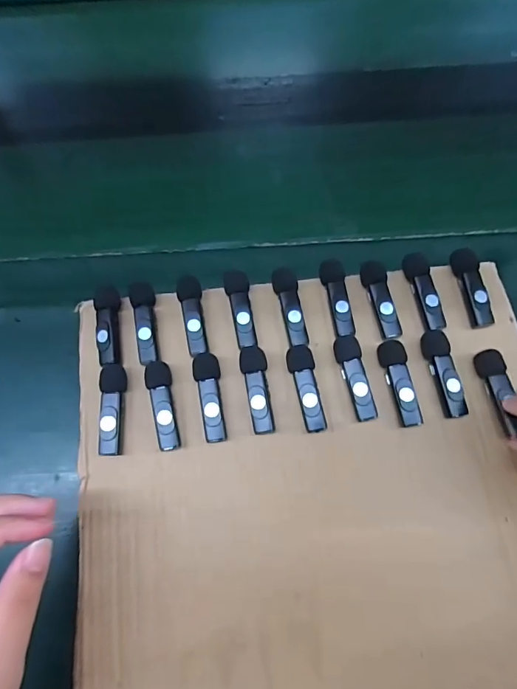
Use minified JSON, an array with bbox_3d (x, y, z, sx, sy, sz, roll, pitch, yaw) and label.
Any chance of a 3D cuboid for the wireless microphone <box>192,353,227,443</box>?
[{"bbox_3d":[-0.036,0.040,0.309,0.020,0.019,0.065,-7,69,-1],"label":"wireless microphone"}]

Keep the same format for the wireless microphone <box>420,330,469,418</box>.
[{"bbox_3d":[0.137,0.022,0.310,0.018,0.019,0.065,-11,69,-3],"label":"wireless microphone"}]

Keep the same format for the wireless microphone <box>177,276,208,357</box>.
[{"bbox_3d":[-0.050,-0.021,0.325,0.018,0.021,0.061,-11,69,-3],"label":"wireless microphone"}]

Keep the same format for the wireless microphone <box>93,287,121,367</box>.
[{"bbox_3d":[-0.116,-0.014,0.324,0.018,0.020,0.063,-6,69,-1],"label":"wireless microphone"}]

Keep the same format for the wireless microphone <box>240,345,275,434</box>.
[{"bbox_3d":[-0.001,0.034,0.310,0.020,0.020,0.066,-6,69,-1],"label":"wireless microphone"}]

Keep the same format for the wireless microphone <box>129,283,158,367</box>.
[{"bbox_3d":[-0.088,-0.016,0.325,0.018,0.019,0.066,-11,69,-3],"label":"wireless microphone"}]

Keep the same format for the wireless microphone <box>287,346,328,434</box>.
[{"bbox_3d":[0.035,0.033,0.309,0.020,0.018,0.065,-8,69,-2],"label":"wireless microphone"}]

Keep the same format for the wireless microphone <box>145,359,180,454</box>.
[{"bbox_3d":[-0.071,0.046,0.308,0.018,0.018,0.065,-11,69,-3],"label":"wireless microphone"}]

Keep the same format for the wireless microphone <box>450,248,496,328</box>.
[{"bbox_3d":[0.170,-0.046,0.326,0.015,0.017,0.063,-10,69,-3],"label":"wireless microphone"}]

